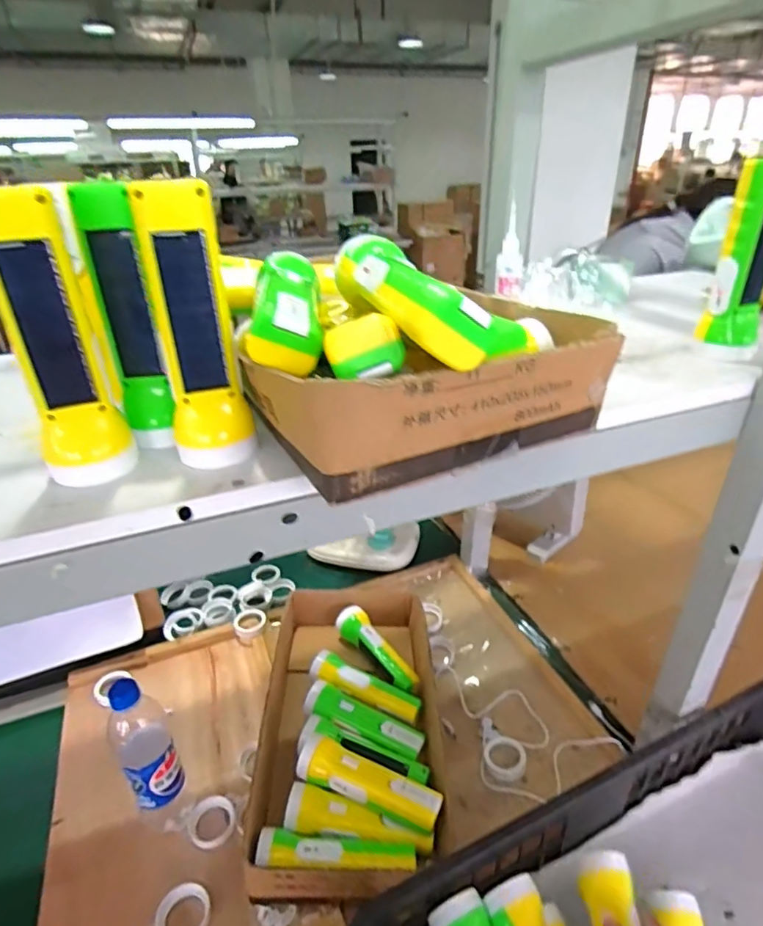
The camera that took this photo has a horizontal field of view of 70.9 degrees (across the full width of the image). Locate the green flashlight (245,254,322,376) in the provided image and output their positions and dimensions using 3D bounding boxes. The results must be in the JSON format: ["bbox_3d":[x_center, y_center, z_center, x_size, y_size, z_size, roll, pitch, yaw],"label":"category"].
[{"bbox_3d":[-0.067,-0.111,0.377,0.049,0.040,0.168,-5,30,-4],"label":"green flashlight"}]

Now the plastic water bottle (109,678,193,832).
[{"bbox_3d":[-0.267,0.340,0.618,0.063,0.233,0.060,-25,37,-35],"label":"plastic water bottle"}]

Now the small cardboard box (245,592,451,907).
[{"bbox_3d":[-0.037,0.340,0.732,0.223,0.089,0.432,-2,30,0],"label":"small cardboard box"}]

